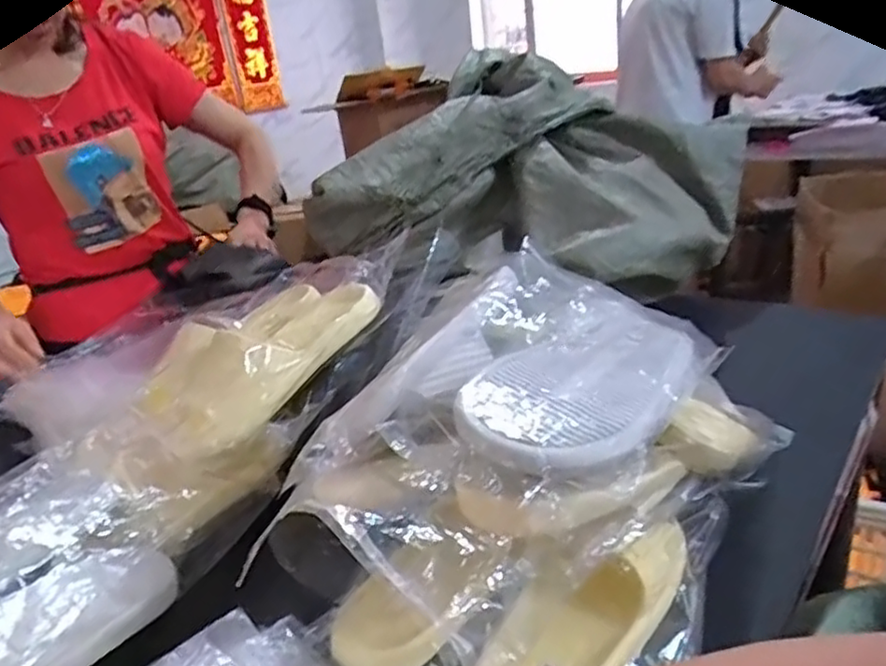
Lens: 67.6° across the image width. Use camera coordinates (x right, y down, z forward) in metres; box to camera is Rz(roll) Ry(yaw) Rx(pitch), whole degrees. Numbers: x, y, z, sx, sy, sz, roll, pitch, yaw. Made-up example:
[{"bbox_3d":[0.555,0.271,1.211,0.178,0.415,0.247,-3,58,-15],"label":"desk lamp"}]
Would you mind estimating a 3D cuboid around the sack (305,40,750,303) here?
[{"bbox_3d":[0.164,-0.229,0.925,0.604,0.252,0.368,-25,28,-35],"label":"sack"}]

